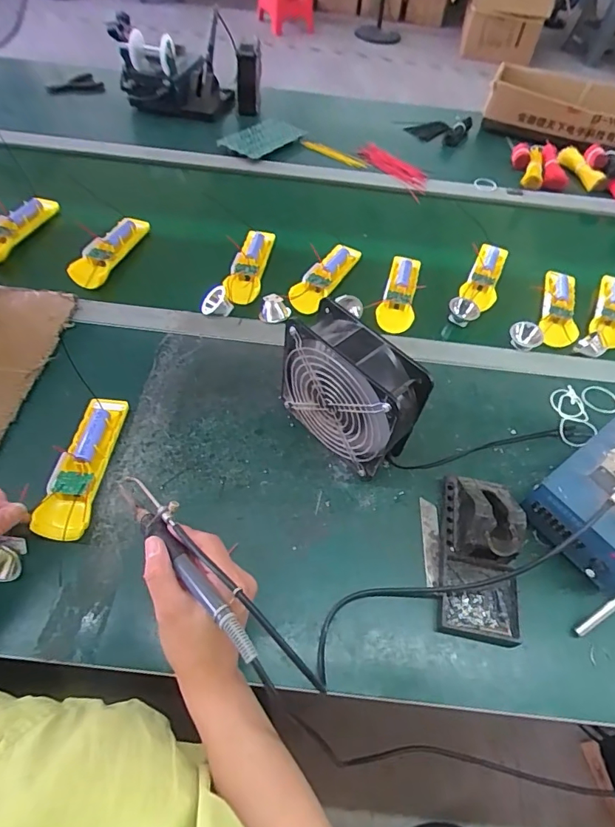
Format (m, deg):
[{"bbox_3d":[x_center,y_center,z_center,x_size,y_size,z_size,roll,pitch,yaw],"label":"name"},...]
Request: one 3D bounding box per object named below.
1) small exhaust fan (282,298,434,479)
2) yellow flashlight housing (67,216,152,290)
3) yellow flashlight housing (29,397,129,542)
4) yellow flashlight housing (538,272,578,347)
[{"bbox_3d":[0.045,-0.019,0.499,0.144,0.150,0.061,41,61,21],"label":"small exhaust fan"},{"bbox_3d":[-0.302,-0.256,0.717,0.051,0.022,0.164,19,55,8],"label":"yellow flashlight housing"},{"bbox_3d":[-0.241,0.051,0.500,0.048,0.037,0.160,5,54,-2],"label":"yellow flashlight housing"},{"bbox_3d":[0.377,-0.156,0.696,0.056,0.026,0.167,21,55,10],"label":"yellow flashlight housing"}]

